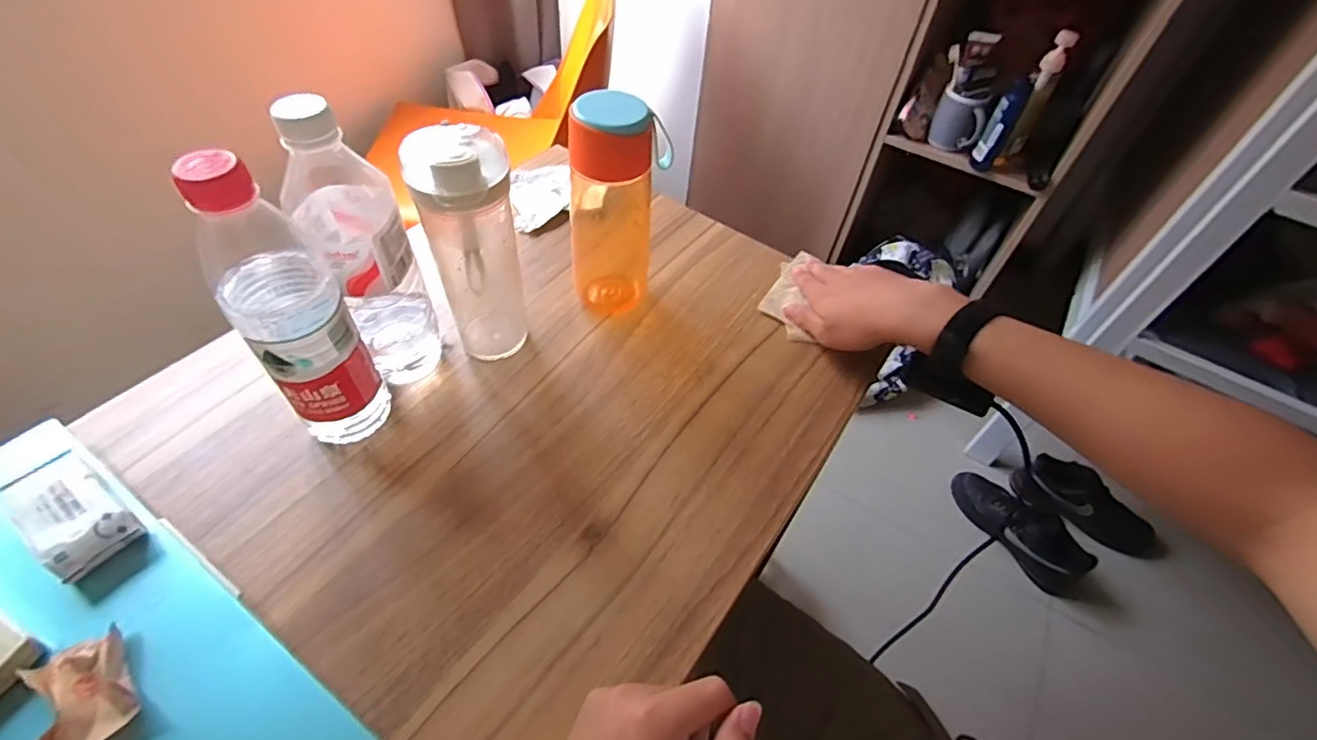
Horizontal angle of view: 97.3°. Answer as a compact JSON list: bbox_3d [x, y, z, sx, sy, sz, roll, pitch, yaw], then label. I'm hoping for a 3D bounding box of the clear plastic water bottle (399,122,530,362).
[{"bbox_3d":[-0.146,-0.095,0.461,0.066,0.191,0.085,-14,54,-16],"label":"clear plastic water bottle"}]

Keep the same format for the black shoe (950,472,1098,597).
[{"bbox_3d":[0.768,0.325,1.238,0.104,0.115,0.288,-29,59,-25],"label":"black shoe"}]

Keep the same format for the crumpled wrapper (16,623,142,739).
[{"bbox_3d":[-0.308,0.174,0.309,0.043,0.014,0.056,-27,58,-24],"label":"crumpled wrapper"}]

